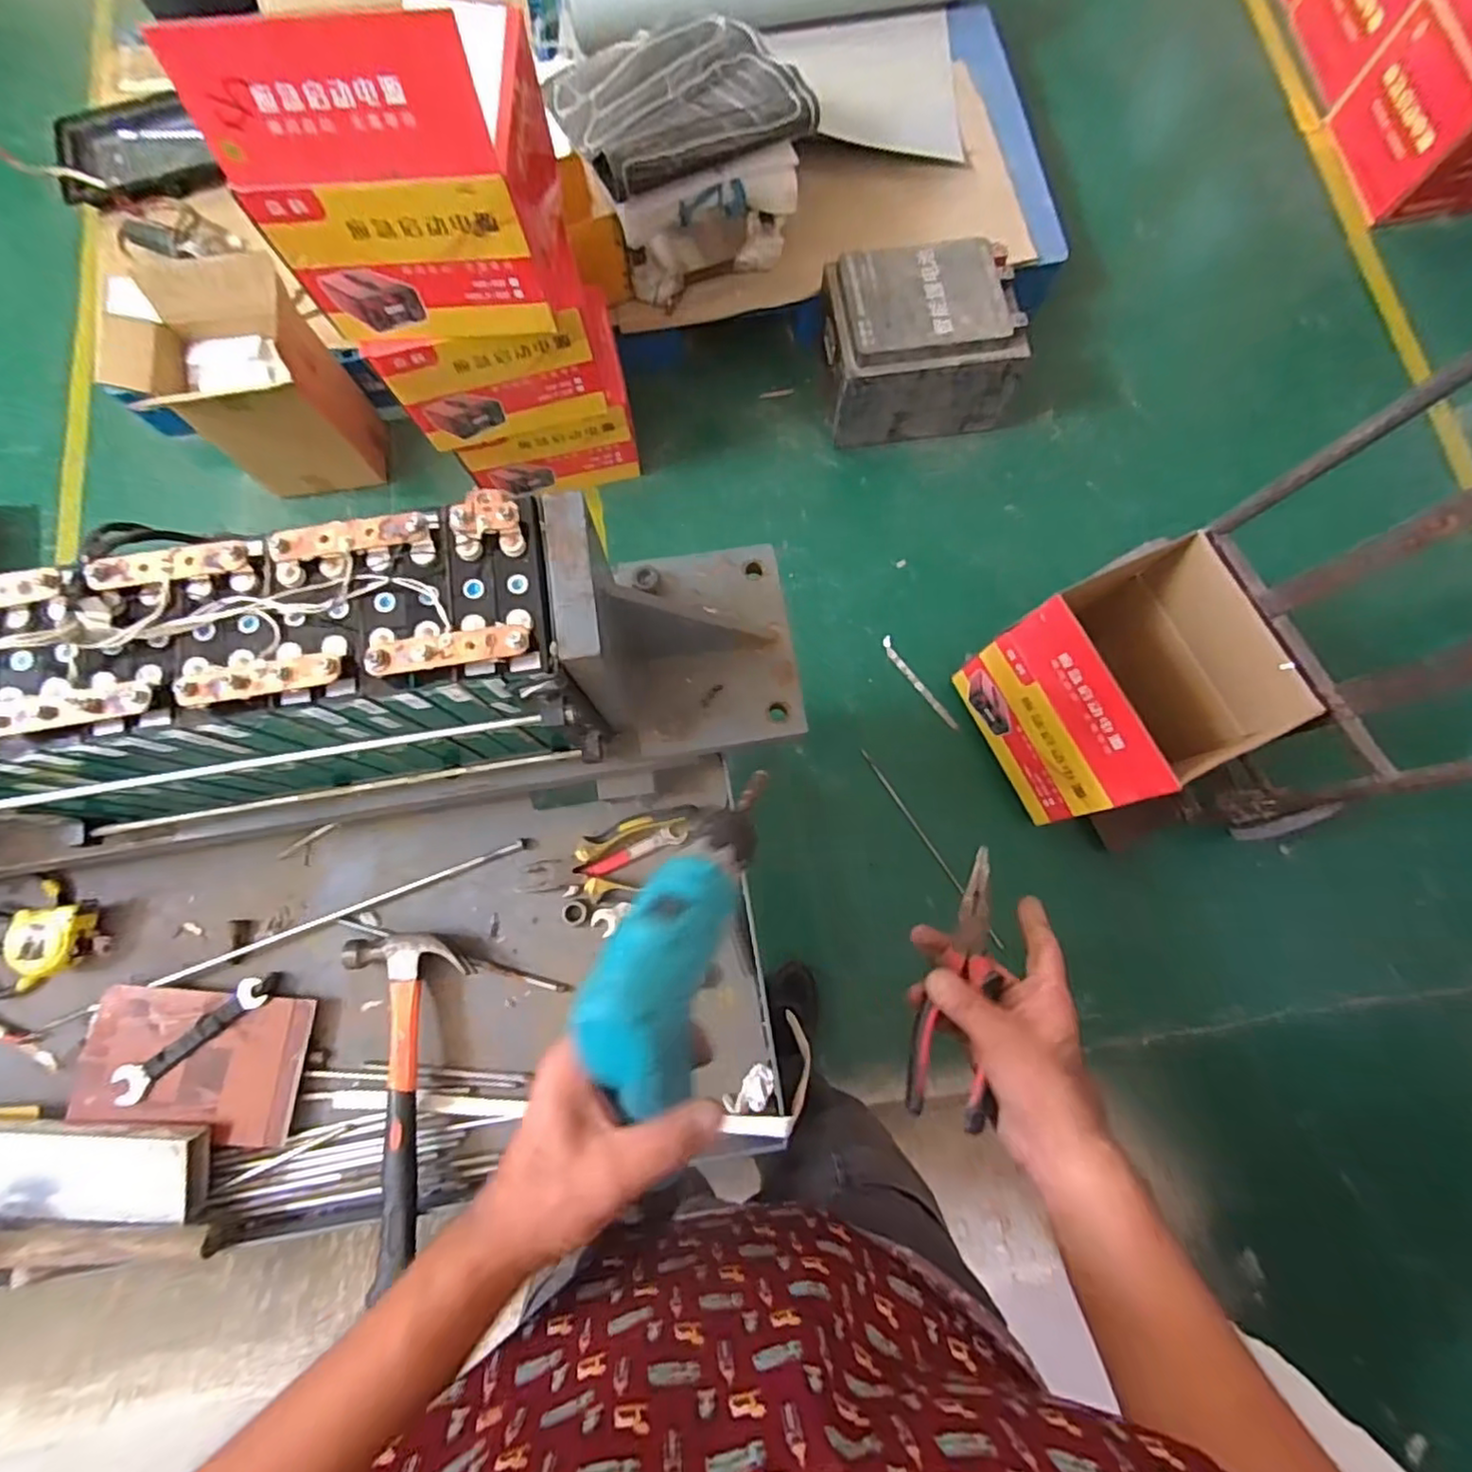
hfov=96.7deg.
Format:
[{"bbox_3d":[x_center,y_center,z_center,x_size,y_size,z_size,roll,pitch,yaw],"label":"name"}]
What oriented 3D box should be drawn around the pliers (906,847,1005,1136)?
[{"bbox_3d":[0.170,0.171,0.472,0.052,0.029,0.196,23,62,3],"label":"pliers"}]

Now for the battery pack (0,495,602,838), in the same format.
[{"bbox_3d":[-0.385,-0.045,0.543,0.534,0.218,0.160,-9,78,-2],"label":"battery pack"}]

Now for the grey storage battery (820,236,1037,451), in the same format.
[{"bbox_3d":[0.403,-0.862,1.470,0.403,0.291,0.275,-3,78,0],"label":"grey storage battery"}]

